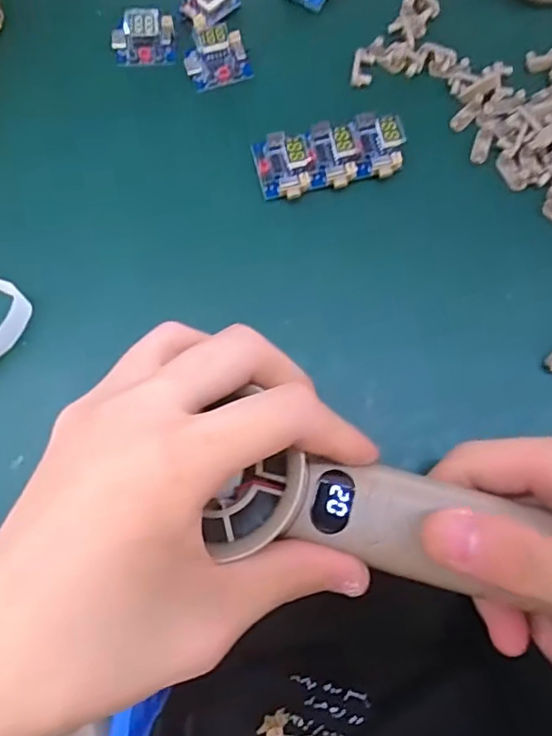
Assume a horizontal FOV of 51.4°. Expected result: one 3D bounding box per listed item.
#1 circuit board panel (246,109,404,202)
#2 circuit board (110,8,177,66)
[{"bbox_3d":[0.024,-0.099,0.262,0.065,0.013,0.033,-12,75,-4],"label":"circuit board panel"},{"bbox_3d":[-0.065,-0.160,0.277,0.030,0.014,0.020,-9,75,-3],"label":"circuit board"}]

